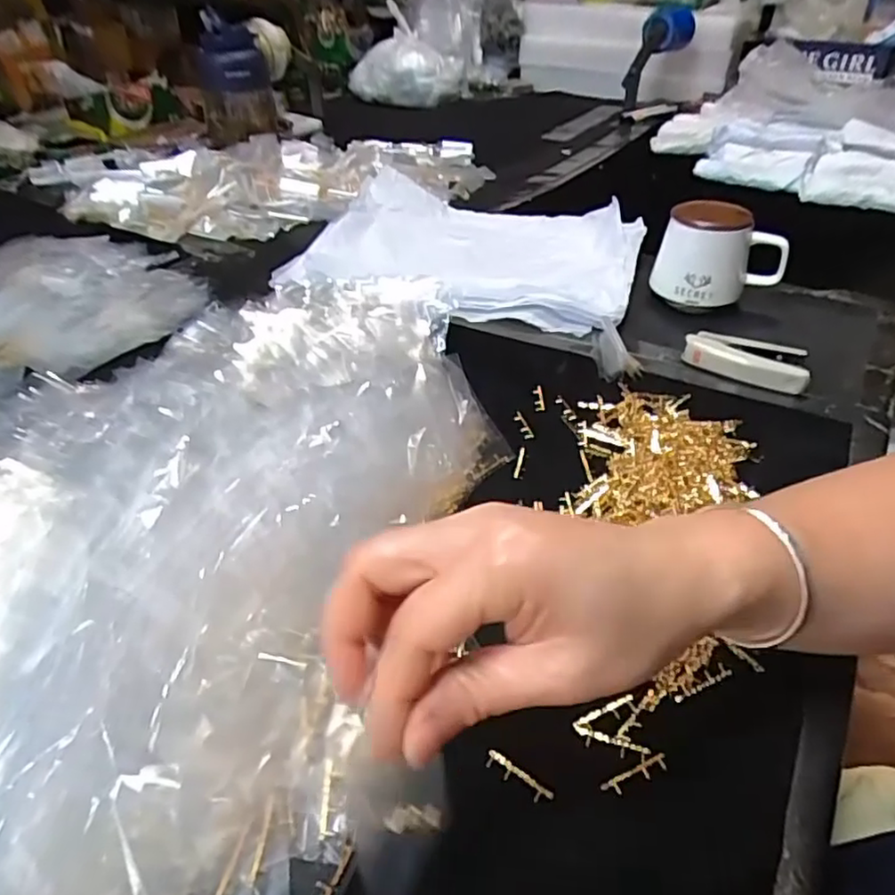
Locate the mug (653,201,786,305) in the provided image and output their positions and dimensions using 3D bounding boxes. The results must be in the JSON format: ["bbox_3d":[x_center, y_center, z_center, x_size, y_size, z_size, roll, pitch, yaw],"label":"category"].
[{"bbox_3d":[0.271,-0.184,0.625,0.115,0.090,0.078,21,43,22],"label":"mug"}]

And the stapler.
[{"bbox_3d":[0.261,-0.078,0.551,0.099,0.021,0.054,21,43,22],"label":"stapler"}]

